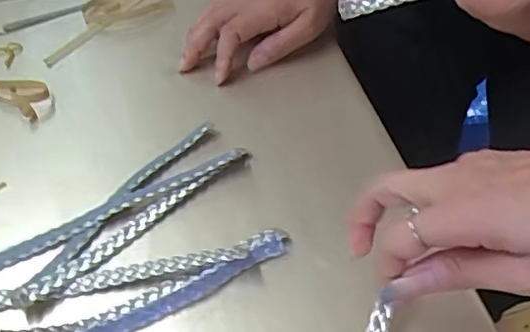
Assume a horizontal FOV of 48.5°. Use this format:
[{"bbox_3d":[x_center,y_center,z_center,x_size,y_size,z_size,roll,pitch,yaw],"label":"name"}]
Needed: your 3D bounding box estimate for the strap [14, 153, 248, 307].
[{"bbox_3d":[-0.087,0.037,0.402,0.177,0.009,0.015,-36,55,-27],"label":"strap"}]

